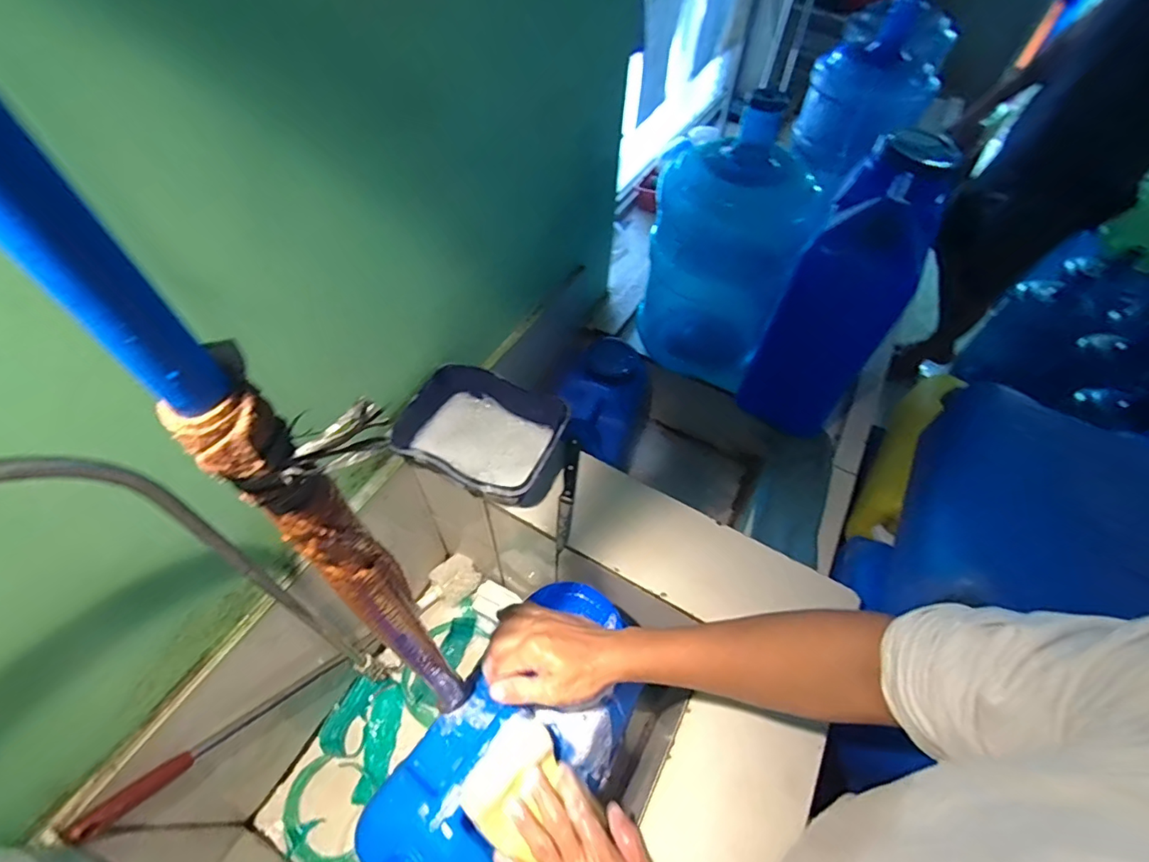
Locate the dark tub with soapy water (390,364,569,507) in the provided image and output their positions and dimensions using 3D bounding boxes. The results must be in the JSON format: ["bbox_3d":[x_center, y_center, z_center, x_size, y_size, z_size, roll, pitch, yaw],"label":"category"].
[{"bbox_3d":[-0.131,0.010,0.698,0.199,0.077,0.161,23,56,13],"label":"dark tub with soapy water"}]

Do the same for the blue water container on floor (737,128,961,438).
[{"bbox_3d":[0.460,-0.230,0.875,0.166,0.402,0.290,33,58,20],"label":"blue water container on floor"}]

